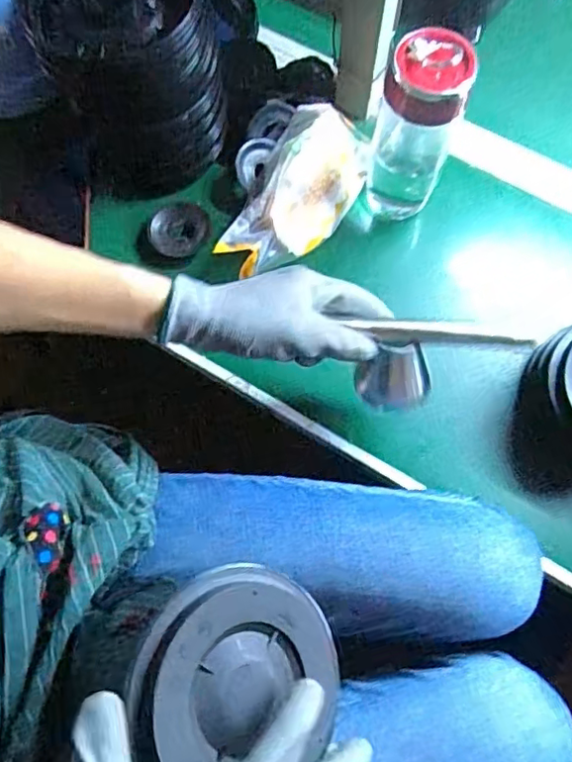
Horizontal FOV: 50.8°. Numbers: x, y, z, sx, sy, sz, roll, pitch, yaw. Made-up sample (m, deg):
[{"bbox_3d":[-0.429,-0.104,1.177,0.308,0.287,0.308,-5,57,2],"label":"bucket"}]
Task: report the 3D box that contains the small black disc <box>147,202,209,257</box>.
[{"bbox_3d":[-0.106,-0.149,0.596,0.052,0.056,0.007,22,29,-23],"label":"small black disc"}]

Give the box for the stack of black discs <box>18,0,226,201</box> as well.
[{"bbox_3d":[-0.142,-0.282,0.558,0.144,0.173,0.143,-24,73,-8],"label":"stack of black discs"}]

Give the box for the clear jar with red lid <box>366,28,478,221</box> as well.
[{"bbox_3d":[0.115,-0.222,0.542,0.069,0.174,0.057,19,72,6],"label":"clear jar with red lid"}]

